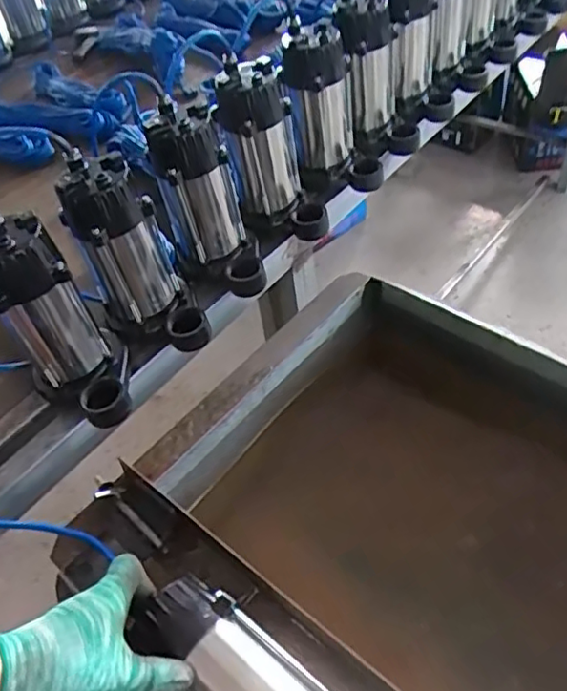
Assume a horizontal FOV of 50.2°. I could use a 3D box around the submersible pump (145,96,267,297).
[{"bbox_3d":[-0.093,-0.194,0.825,0.098,0.216,0.159,-37,53,-22],"label":"submersible pump"}]

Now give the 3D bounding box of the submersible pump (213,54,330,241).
[{"bbox_3d":[-0.006,-0.284,0.886,0.164,0.216,0.098,12,51,19],"label":"submersible pump"}]

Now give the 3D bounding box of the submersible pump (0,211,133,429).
[{"bbox_3d":[-0.275,-0.023,0.723,0.101,0.254,0.204,-29,50,-16],"label":"submersible pump"}]

